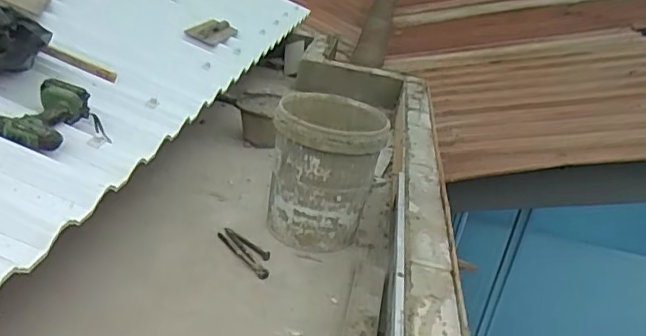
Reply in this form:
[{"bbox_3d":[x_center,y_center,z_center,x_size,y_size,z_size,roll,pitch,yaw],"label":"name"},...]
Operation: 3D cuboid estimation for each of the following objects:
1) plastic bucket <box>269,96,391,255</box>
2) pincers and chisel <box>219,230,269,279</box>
[{"bbox_3d":[0.002,0.014,1.623,0.301,0.366,0.305,9,24,-4],"label":"plastic bucket"},{"bbox_3d":[-0.199,0.222,1.507,0.062,0.023,0.239,-14,31,-36],"label":"pincers and chisel"}]

